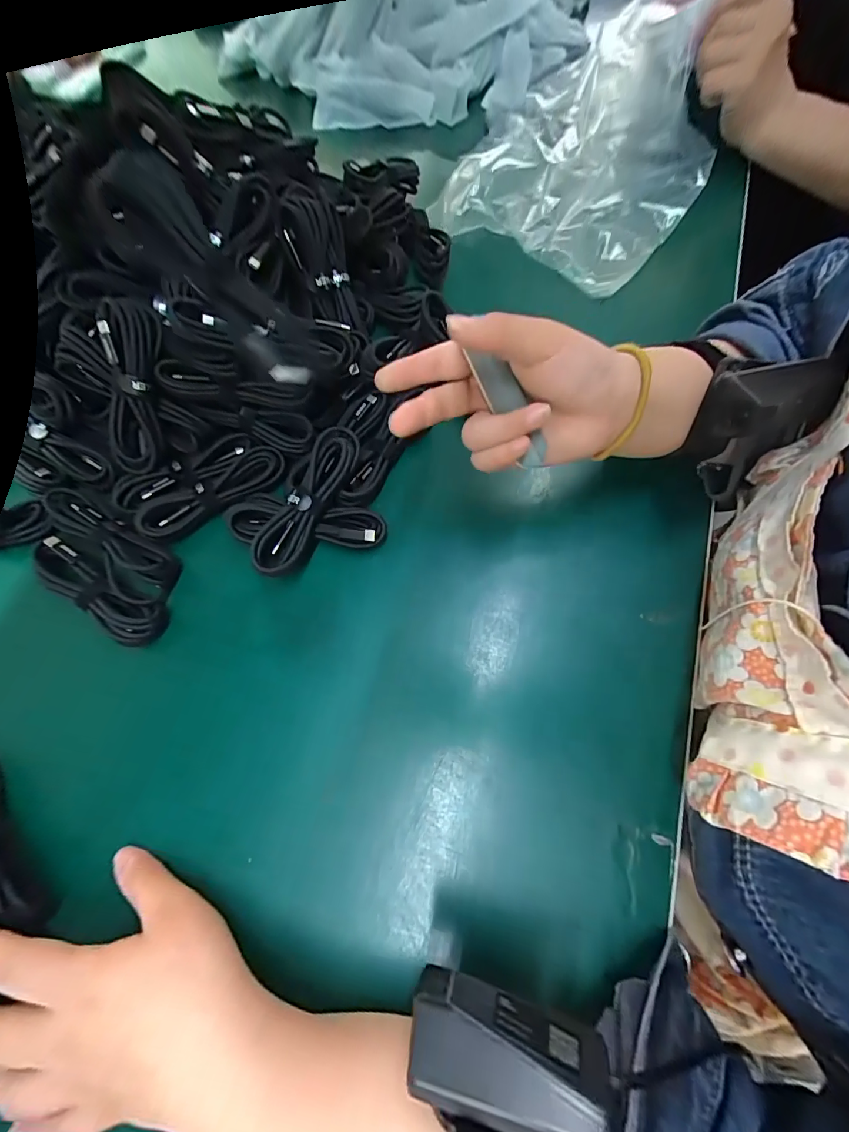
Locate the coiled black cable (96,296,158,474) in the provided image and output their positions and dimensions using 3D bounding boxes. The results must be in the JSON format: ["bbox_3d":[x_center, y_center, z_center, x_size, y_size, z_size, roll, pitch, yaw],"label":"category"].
[{"bbox_3d":[-0.207,-0.125,0.298,0.028,0.023,0.111,14,109,9],"label":"coiled black cable"}]

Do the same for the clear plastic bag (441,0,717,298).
[{"bbox_3d":[0.176,-0.431,0.420,0.211,0.098,0.286,36,74,16],"label":"clear plastic bag"}]

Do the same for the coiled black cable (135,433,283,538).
[{"bbox_3d":[-0.167,-0.064,0.323,0.110,0.016,0.051,-35,70,-11],"label":"coiled black cable"}]

